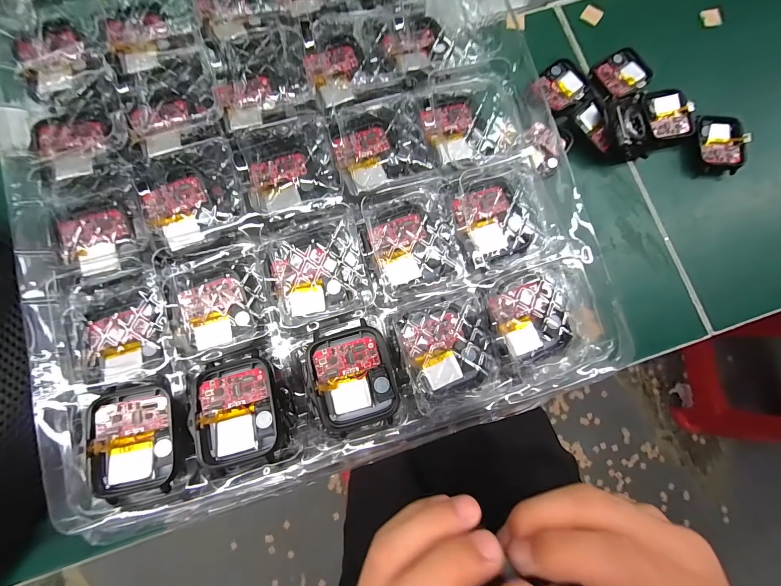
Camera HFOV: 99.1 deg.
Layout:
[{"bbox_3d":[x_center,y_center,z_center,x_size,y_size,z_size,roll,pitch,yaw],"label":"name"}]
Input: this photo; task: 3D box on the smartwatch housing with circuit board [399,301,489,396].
[{"bbox_3d":[0.025,0.027,0.166,0.035,0.008,0.041,-19,81,-5],"label":"smartwatch housing with circuit board"}]

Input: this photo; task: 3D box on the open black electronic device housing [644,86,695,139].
[{"bbox_3d":[0.222,-0.144,0.264,0.038,0.007,0.042,-7,81,-3],"label":"open black electronic device housing"}]

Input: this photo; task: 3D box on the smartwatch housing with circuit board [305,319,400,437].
[{"bbox_3d":[-0.018,0.040,0.157,0.037,0.010,0.046,-15,81,-4],"label":"smartwatch housing with circuit board"}]

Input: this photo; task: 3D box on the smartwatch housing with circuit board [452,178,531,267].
[{"bbox_3d":[0.052,-0.037,0.174,0.034,0.011,0.041,-13,81,-4],"label":"smartwatch housing with circuit board"}]

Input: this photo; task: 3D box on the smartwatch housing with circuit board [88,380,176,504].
[{"bbox_3d":[-0.114,0.065,0.149,0.035,0.008,0.047,-13,81,-3],"label":"smartwatch housing with circuit board"}]

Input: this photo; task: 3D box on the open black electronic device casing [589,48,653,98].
[{"bbox_3d":[0.186,-0.177,0.269,0.044,0.007,0.039,-37,83,-7],"label":"open black electronic device casing"}]

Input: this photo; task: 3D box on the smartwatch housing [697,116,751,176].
[{"bbox_3d":[0.258,-0.118,0.260,0.035,0.012,0.046,1,80,-1],"label":"smartwatch housing"}]

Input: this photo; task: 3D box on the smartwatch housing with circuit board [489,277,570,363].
[{"bbox_3d":[0.069,0.013,0.166,0.035,0.010,0.037,-16,81,-4],"label":"smartwatch housing with circuit board"}]

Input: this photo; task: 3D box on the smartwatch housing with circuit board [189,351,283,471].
[{"bbox_3d":[-0.069,0.053,0.150,0.038,0.006,0.045,-11,81,-3],"label":"smartwatch housing with circuit board"}]

